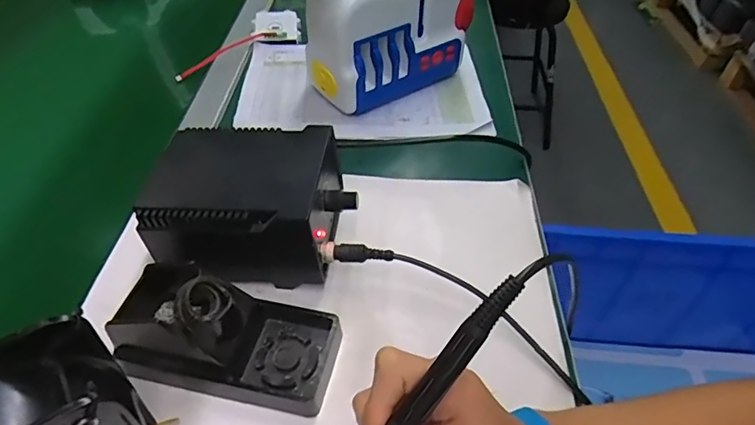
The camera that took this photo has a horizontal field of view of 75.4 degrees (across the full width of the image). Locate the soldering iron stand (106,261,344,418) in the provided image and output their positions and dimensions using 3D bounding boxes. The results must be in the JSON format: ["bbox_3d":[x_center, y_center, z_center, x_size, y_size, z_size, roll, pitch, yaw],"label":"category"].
[{"bbox_3d":[-0.107,0.080,0.347,0.151,0.079,0.074,9,47,7],"label":"soldering iron stand"}]

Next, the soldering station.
[{"bbox_3d":[-0.104,-0.008,0.425,0.162,0.085,0.128,7,47,5],"label":"soldering station"}]

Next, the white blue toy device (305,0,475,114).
[{"bbox_3d":[0.013,-0.223,0.564,0.222,0.186,0.077,-20,50,-19],"label":"white blue toy device"}]

